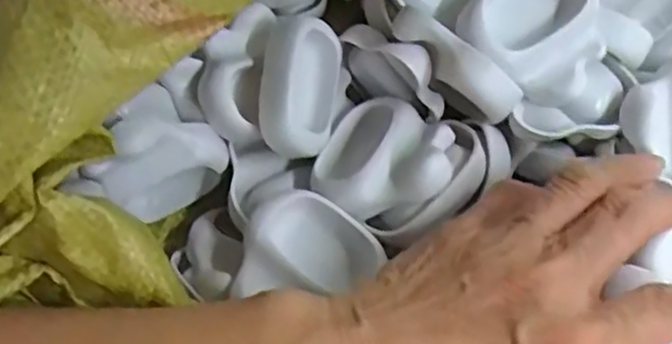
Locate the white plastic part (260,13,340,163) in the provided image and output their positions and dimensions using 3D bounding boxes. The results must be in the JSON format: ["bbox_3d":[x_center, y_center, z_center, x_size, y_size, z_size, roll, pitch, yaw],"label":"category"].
[{"bbox_3d":[-0.015,-0.037,0.306,0.014,0.038,0.060,5,86,42],"label":"white plastic part"}]

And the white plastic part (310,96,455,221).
[{"bbox_3d":[0.021,-0.006,0.298,0.055,0.029,0.056,30,72,13],"label":"white plastic part"}]

